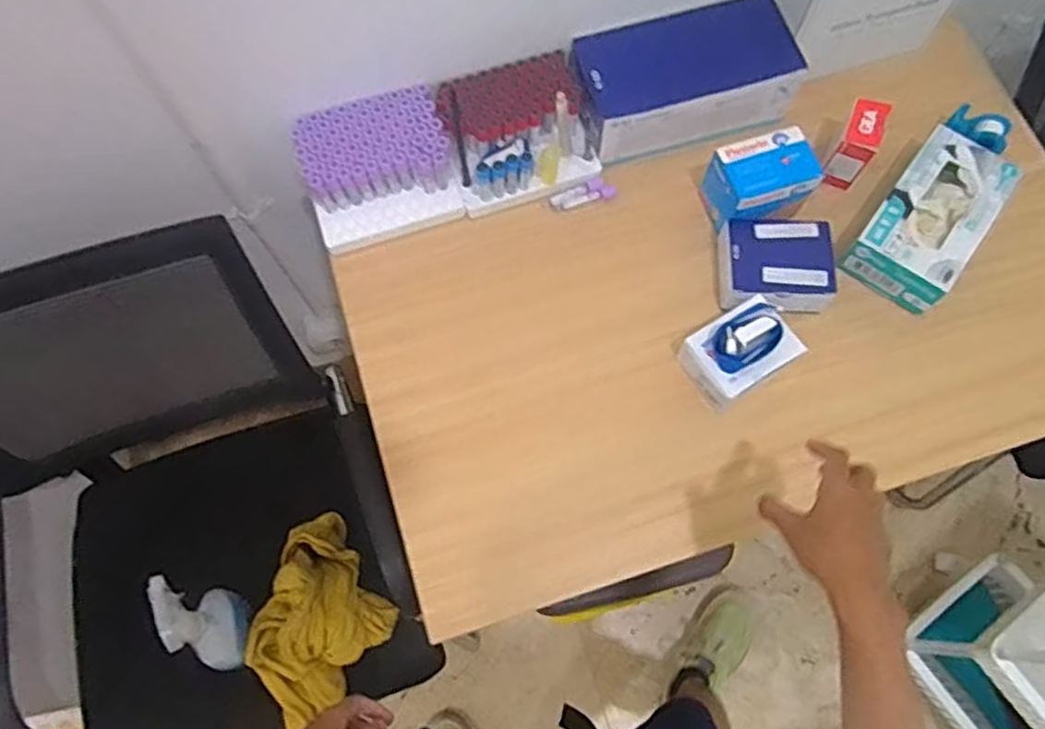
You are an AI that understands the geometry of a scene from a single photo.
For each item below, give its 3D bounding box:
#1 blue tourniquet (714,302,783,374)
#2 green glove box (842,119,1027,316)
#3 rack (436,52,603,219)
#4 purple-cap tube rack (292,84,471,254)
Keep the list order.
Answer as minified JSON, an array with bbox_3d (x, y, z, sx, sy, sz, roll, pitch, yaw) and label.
[{"bbox_3d":[0.235,-0.027,0.744,0.075,0.027,0.052,-35,75,-11],"label":"blue tourniquet"},{"bbox_3d":[0.470,-0.169,0.831,0.114,0.067,0.201,35,75,11],"label":"green glove box"},{"bbox_3d":[-0.007,-0.277,0.858,0.170,0.086,0.143,-17,72,-6],"label":"rack"},{"bbox_3d":[-0.167,-0.230,0.848,0.177,0.087,0.141,-19,72,-6],"label":"purple-cap tube rack"}]

